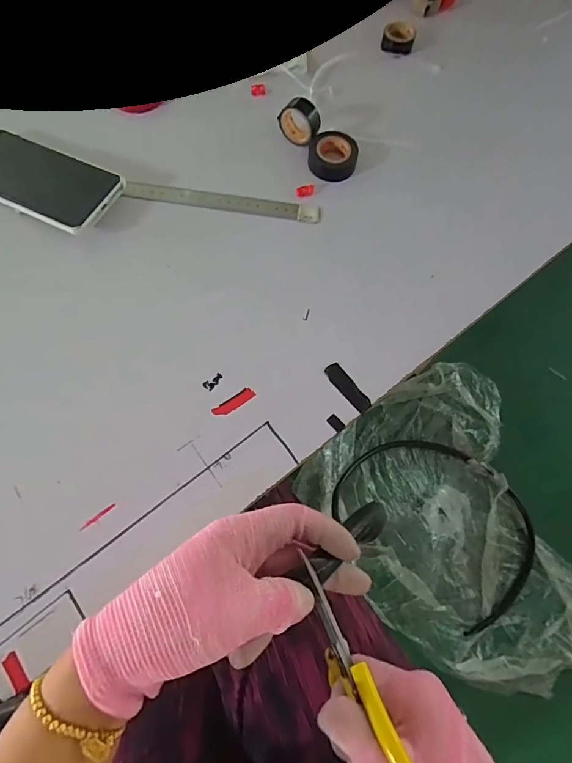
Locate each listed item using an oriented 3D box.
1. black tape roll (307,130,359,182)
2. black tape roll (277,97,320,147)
[{"bbox_3d":[0.050,-0.241,0.453,0.050,0.017,0.049,1,70,-2],"label":"black tape roll"},{"bbox_3d":[0.014,-0.278,0.454,0.047,0.039,0.019,38,73,11],"label":"black tape roll"}]

